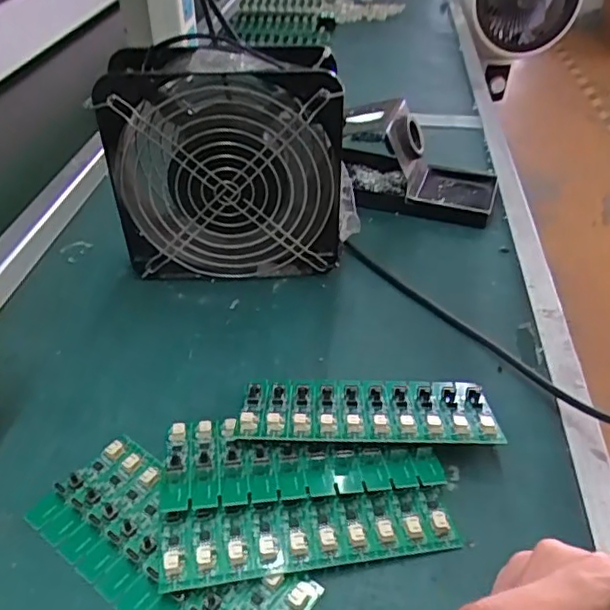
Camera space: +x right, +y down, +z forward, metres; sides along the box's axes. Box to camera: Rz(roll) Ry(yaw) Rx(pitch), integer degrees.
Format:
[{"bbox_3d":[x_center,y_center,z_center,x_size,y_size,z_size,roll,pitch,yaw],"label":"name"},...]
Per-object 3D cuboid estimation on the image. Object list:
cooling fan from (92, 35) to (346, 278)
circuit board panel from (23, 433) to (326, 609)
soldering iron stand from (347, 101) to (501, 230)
[{"bbox_3d":[-0.049,-0.094,0.412,0.156,0.155,0.061,0,40,0],"label":"cooling fan"},{"bbox_3d":[-0.066,0.115,0.277,0.138,0.008,0.061,27,47,28],"label":"circuit board panel"},{"bbox_3d":[0.095,-0.127,0.515,0.147,0.074,0.078,9,41,11],"label":"soldering iron stand"}]

